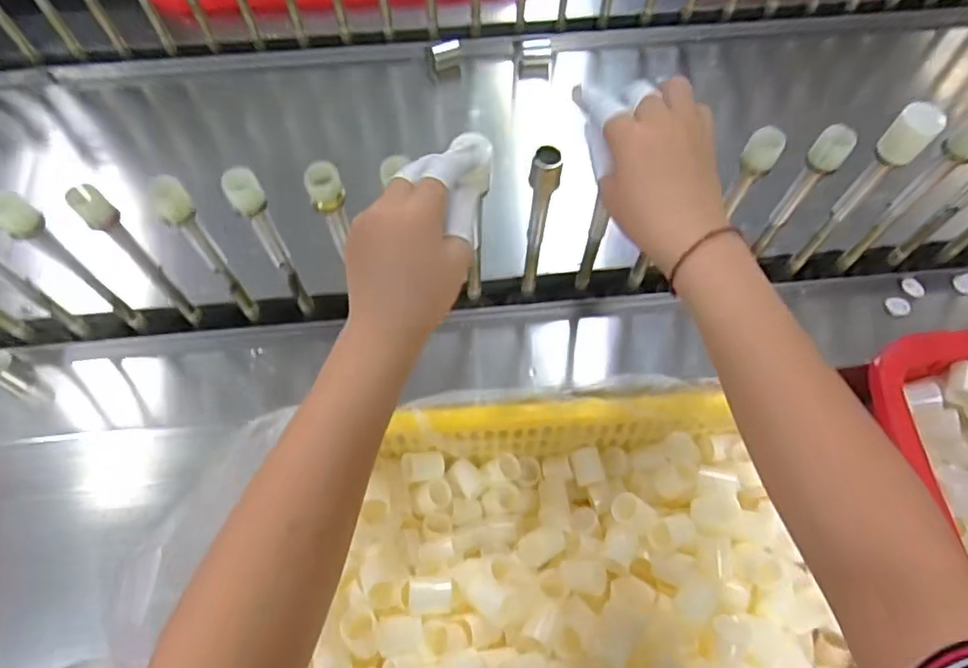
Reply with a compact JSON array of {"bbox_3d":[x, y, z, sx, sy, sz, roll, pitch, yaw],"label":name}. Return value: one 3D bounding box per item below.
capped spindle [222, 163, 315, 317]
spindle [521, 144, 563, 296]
[{"bbox_3d":[-0.163,-0.062,0.488,0.022,0.191,0.019,-25,65,-12],"label":"capped spindle"},{"bbox_3d":[0.044,-0.075,0.502,0.021,0.207,0.016,7,63,4],"label":"spindle"}]

